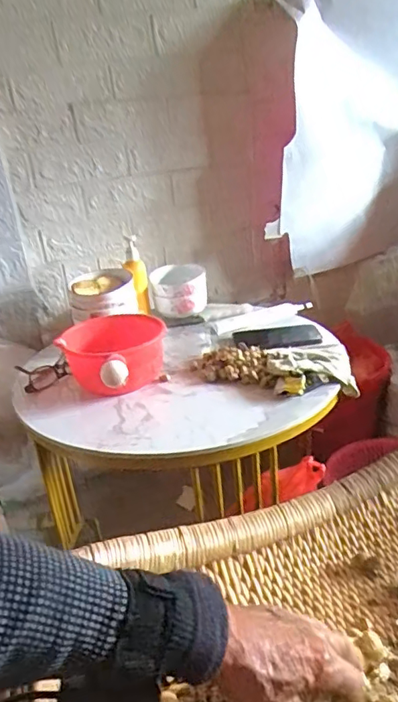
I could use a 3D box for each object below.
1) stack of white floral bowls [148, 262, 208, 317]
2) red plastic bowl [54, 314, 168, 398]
[{"bbox_3d":[-0.045,-0.137,1.175,0.119,0.106,0.113,-9,25,-4],"label":"stack of white floral bowls"},{"bbox_3d":[-0.144,0.006,0.912,0.176,0.084,0.188,-6,25,3],"label":"red plastic bowl"}]

